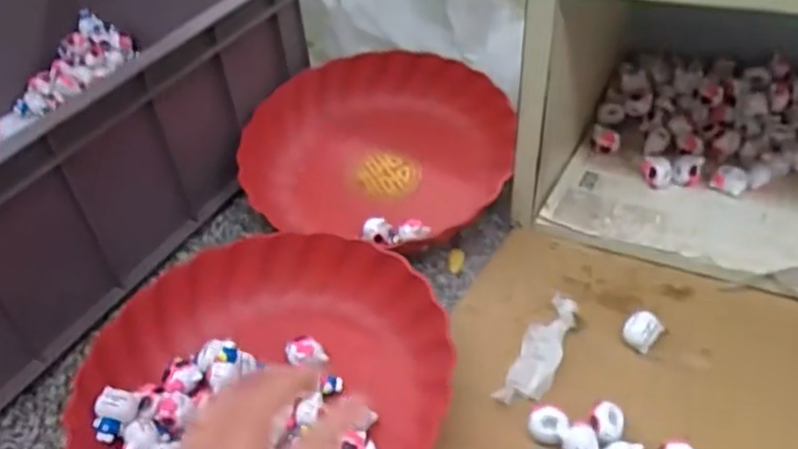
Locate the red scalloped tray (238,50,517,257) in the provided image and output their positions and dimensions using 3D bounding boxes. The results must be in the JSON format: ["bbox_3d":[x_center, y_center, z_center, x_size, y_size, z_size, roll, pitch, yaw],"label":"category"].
[{"bbox_3d":[-0.015,-0.074,0.624,0.234,0.054,0.210,7,45,15],"label":"red scalloped tray"}]

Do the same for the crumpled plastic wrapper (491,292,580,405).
[{"bbox_3d":[0.098,0.086,0.470,0.029,0.018,0.093,18,49,25],"label":"crumpled plastic wrapper"}]

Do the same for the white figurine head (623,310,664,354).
[{"bbox_3d":[0.170,0.074,0.477,0.023,0.019,0.023,-4,44,4],"label":"white figurine head"}]

